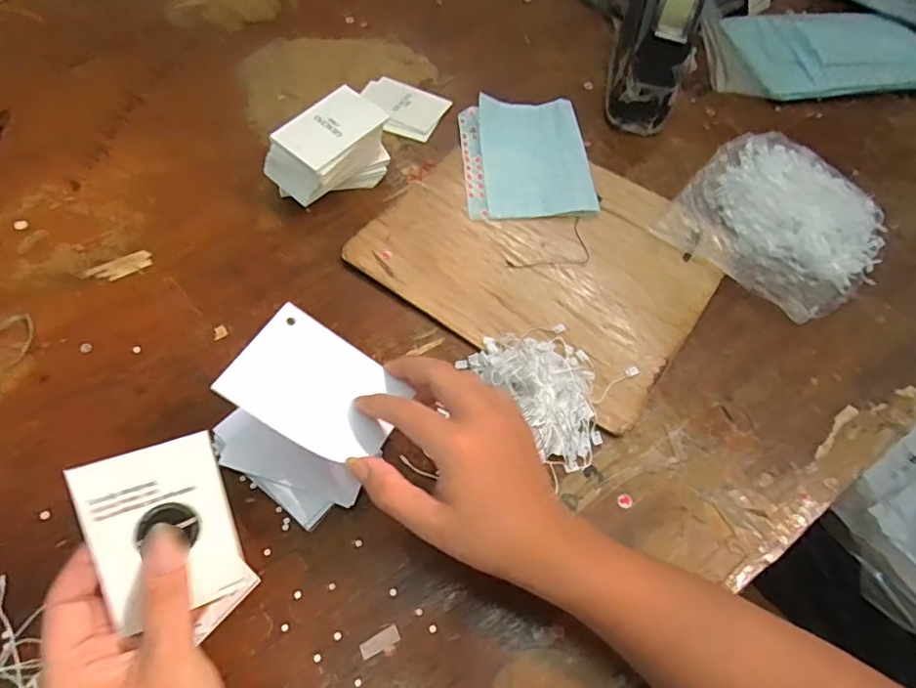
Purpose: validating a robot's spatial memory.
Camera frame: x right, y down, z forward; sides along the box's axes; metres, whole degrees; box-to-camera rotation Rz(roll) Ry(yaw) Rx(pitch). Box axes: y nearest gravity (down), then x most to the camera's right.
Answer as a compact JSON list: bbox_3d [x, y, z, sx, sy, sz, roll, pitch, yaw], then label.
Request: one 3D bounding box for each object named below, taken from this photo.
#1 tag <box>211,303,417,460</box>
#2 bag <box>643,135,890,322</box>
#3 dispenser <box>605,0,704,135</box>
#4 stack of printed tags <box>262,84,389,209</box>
[{"bbox_3d":[-0.084,0.027,0.335,0.097,0.007,0.070,35,57,-4],"label":"tag"},{"bbox_3d":[0.300,-0.114,0.510,0.172,0.035,0.167,38,65,18],"label":"bag"},{"bbox_3d":[0.209,-0.325,0.582,0.075,0.117,0.166,19,61,8],"label":"dispenser"},{"bbox_3d":[-0.118,-0.177,0.511,0.068,0.065,0.105,38,65,18],"label":"stack of printed tags"}]

